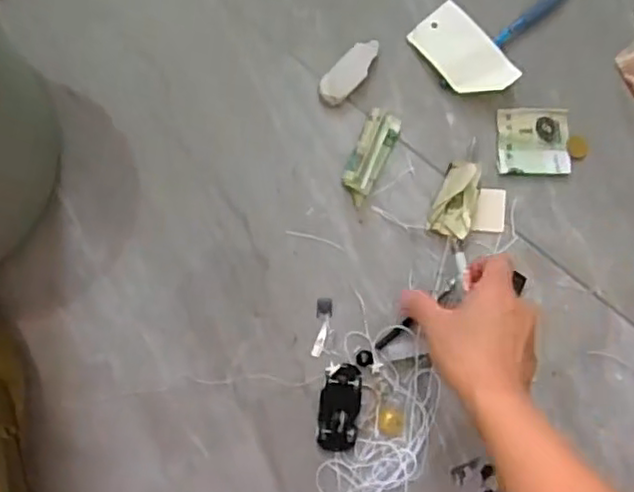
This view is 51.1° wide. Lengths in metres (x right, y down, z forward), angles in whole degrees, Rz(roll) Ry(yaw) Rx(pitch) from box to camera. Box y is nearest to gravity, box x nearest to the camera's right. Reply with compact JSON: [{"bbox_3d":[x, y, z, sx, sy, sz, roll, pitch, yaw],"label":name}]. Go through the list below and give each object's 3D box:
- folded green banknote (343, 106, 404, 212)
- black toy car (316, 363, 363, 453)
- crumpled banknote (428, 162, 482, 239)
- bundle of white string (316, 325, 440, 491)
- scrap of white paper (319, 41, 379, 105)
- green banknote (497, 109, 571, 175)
[{"bbox_3d":[0.044,-0.072,0.527,0.030,0.021,0.076,25,84,-6],"label":"folded green banknote"},{"bbox_3d":[0.018,0.127,0.516,0.031,0.013,0.066,6,86,-8],"label":"black toy car"},{"bbox_3d":[0.114,-0.037,0.532,0.031,0.027,0.059,18,85,-7],"label":"crumpled banknote"},{"bbox_3d":[0.049,0.166,0.520,0.087,0.011,0.198,5,86,-8],"label":"bundle of white string"},{"bbox_3d":[0.026,-0.139,0.531,0.023,0.017,0.058,42,82,-4],"label":"scrap of white paper"},{"bbox_3d":[0.182,-0.087,0.556,0.064,0.007,0.055,-1,87,-9],"label":"green banknote"}]

